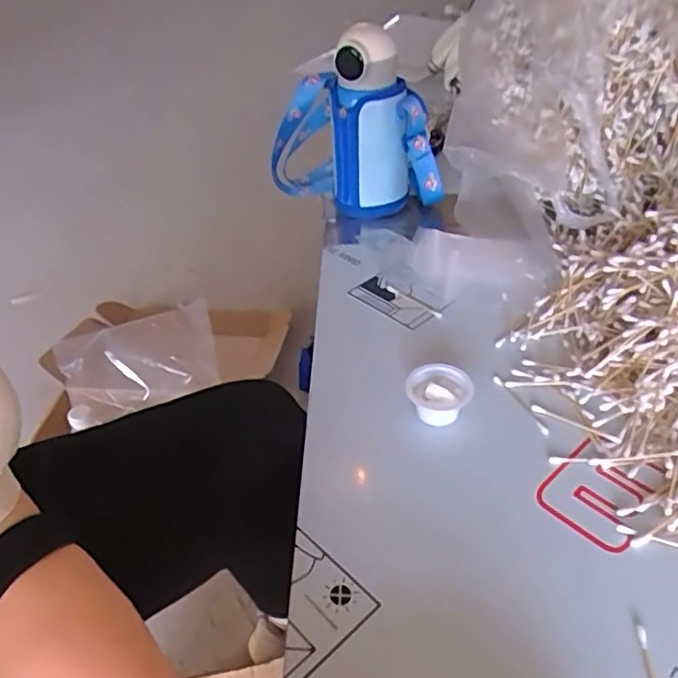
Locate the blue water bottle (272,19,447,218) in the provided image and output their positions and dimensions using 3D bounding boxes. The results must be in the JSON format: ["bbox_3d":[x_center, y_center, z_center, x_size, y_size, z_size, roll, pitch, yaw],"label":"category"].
[{"bbox_3d":[0.017,-0.263,0.772,0.095,0.200,0.221,-32,48,-31],"label":"blue water bottle"}]

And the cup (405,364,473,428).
[{"bbox_3d":[0.085,0.047,0.536,0.051,0.029,0.048,-2,39,1],"label":"cup"}]

